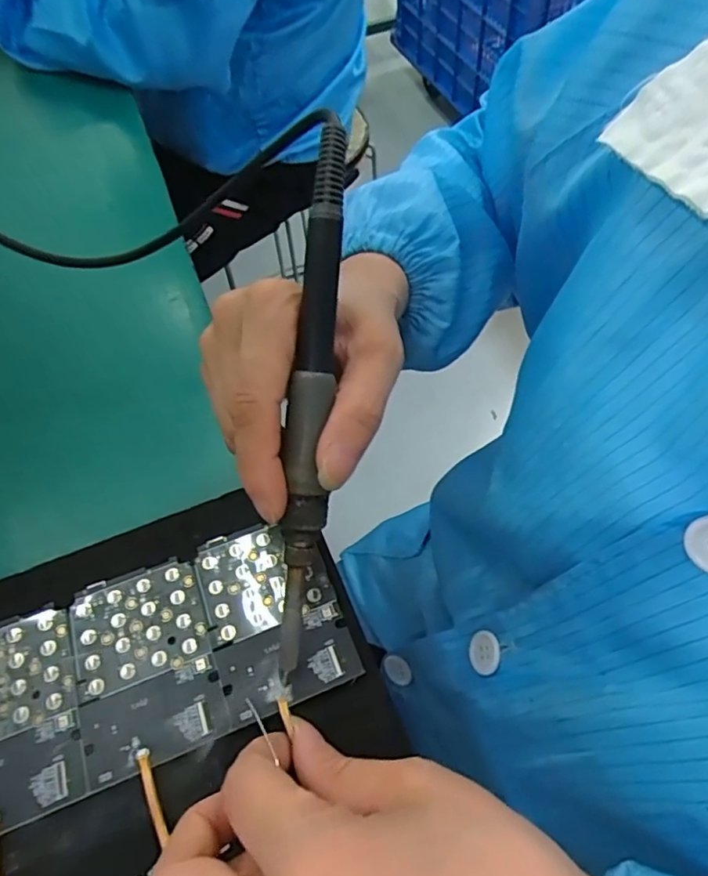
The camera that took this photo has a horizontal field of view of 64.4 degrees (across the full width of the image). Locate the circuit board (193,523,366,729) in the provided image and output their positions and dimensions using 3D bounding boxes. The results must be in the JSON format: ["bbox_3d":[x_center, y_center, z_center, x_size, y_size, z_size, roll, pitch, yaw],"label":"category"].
[{"bbox_3d":[-0.036,0.073,0.243,0.055,0.004,0.078,-18,59,-11],"label":"circuit board"}]

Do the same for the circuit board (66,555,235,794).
[{"bbox_3d":[-0.087,0.091,0.232,0.055,0.004,0.078,-18,59,-11],"label":"circuit board"}]

